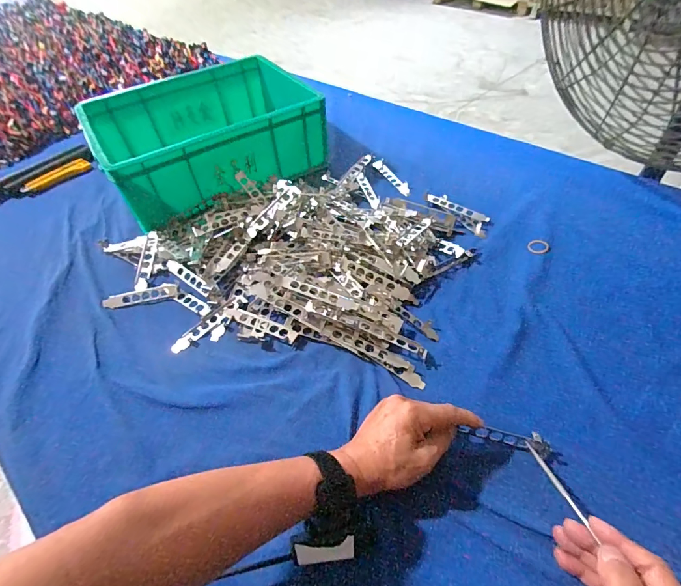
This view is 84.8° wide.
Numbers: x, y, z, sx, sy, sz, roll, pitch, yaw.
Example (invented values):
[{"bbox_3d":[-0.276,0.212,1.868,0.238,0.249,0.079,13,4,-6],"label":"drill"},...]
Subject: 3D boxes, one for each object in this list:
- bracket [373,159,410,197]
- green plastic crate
[{"bbox_3d":[0.105,-0.234,0.758,0.027,0.016,0.115,-25,54,-15],"label":"bracket"},{"bbox_3d":[-0.266,-0.322,0.763,0.400,0.137,0.316,-27,54,-16],"label":"green plastic crate"}]

